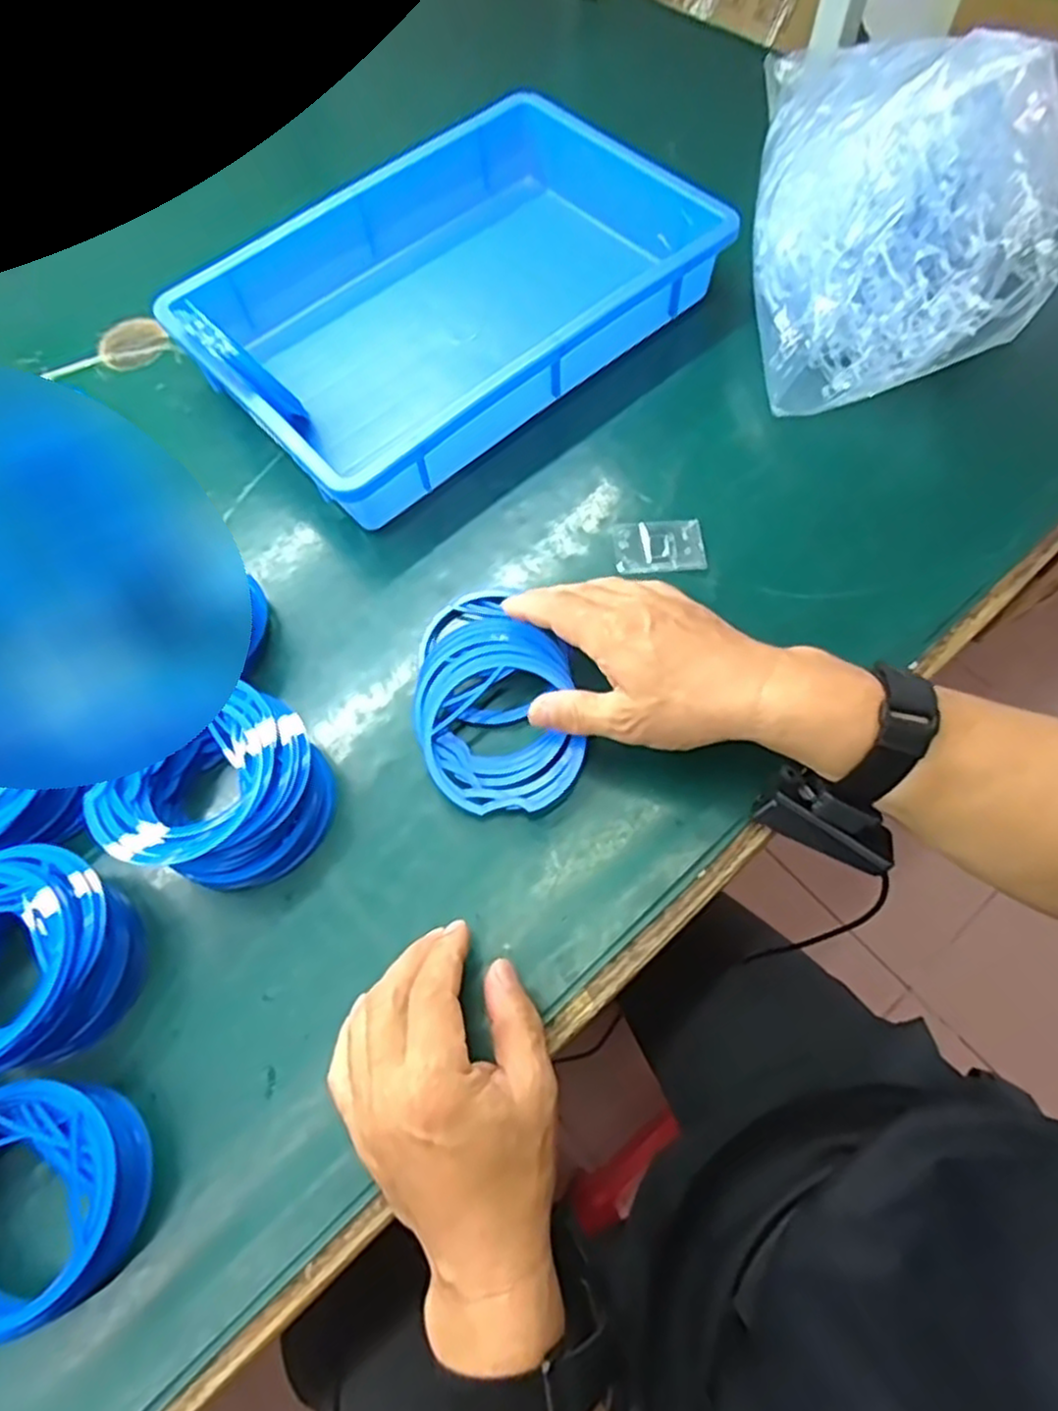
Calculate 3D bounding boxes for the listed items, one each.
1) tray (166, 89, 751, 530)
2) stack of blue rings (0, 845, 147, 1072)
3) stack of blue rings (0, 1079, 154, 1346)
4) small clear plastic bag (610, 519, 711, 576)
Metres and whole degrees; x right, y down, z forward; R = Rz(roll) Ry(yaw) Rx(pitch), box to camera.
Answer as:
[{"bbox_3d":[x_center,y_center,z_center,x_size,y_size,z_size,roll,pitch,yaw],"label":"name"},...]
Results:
[{"bbox_3d":[-0.063,-0.310,0.560,0.354,0.074,0.246,-40,70,-14],"label":"tray"},{"bbox_3d":[-0.264,0.131,0.383,0.103,0.057,0.108,-7,66,0],"label":"stack of blue rings"},{"bbox_3d":[-0.232,0.230,0.344,0.098,0.036,0.099,-17,66,-4],"label":"stack of blue rings"},{"bbox_3d":[0.087,-0.106,0.494,0.059,0.004,0.040,-5,66,1],"label":"small clear plastic bag"}]

